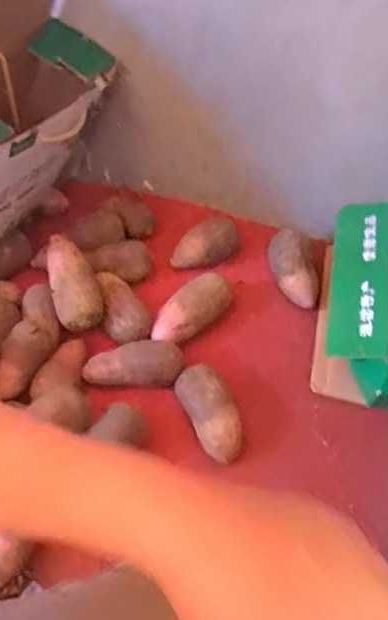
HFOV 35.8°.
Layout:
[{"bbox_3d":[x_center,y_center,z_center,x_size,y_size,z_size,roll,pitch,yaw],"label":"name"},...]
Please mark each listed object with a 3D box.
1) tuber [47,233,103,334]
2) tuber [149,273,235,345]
[{"bbox_3d":[-0.197,-0.044,0.983,0.077,0.066,0.163,-9,50,-11],"label":"tuber"},{"bbox_3d":[-0.009,0.003,0.997,0.070,0.064,0.155,37,56,25],"label":"tuber"}]

